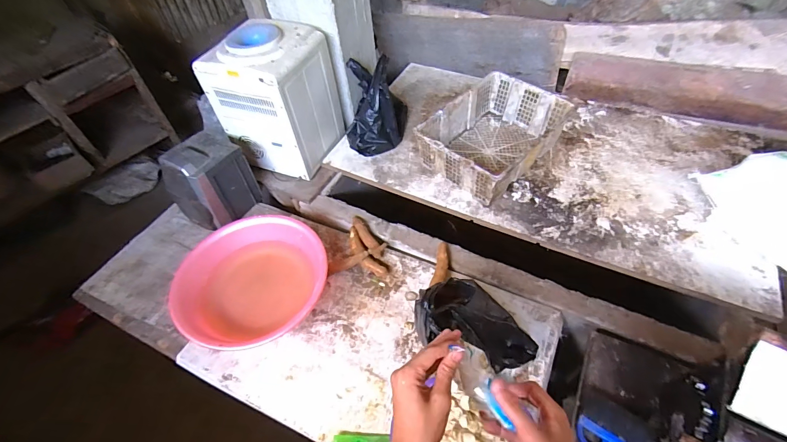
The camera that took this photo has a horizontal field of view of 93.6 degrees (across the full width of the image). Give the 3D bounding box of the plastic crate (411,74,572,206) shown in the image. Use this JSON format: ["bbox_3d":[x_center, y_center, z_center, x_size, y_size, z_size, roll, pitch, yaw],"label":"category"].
[{"bbox_3d":[0.343,-0.294,1.286,0.345,0.173,0.468,36,63,27],"label":"plastic crate"}]

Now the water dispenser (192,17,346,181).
[{"bbox_3d":[-0.400,-0.424,1.271,0.306,0.400,0.293,15,56,16],"label":"water dispenser"}]

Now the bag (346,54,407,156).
[{"bbox_3d":[-0.065,-0.401,1.326,0.198,0.260,0.227,3,53,8],"label":"bag"}]

